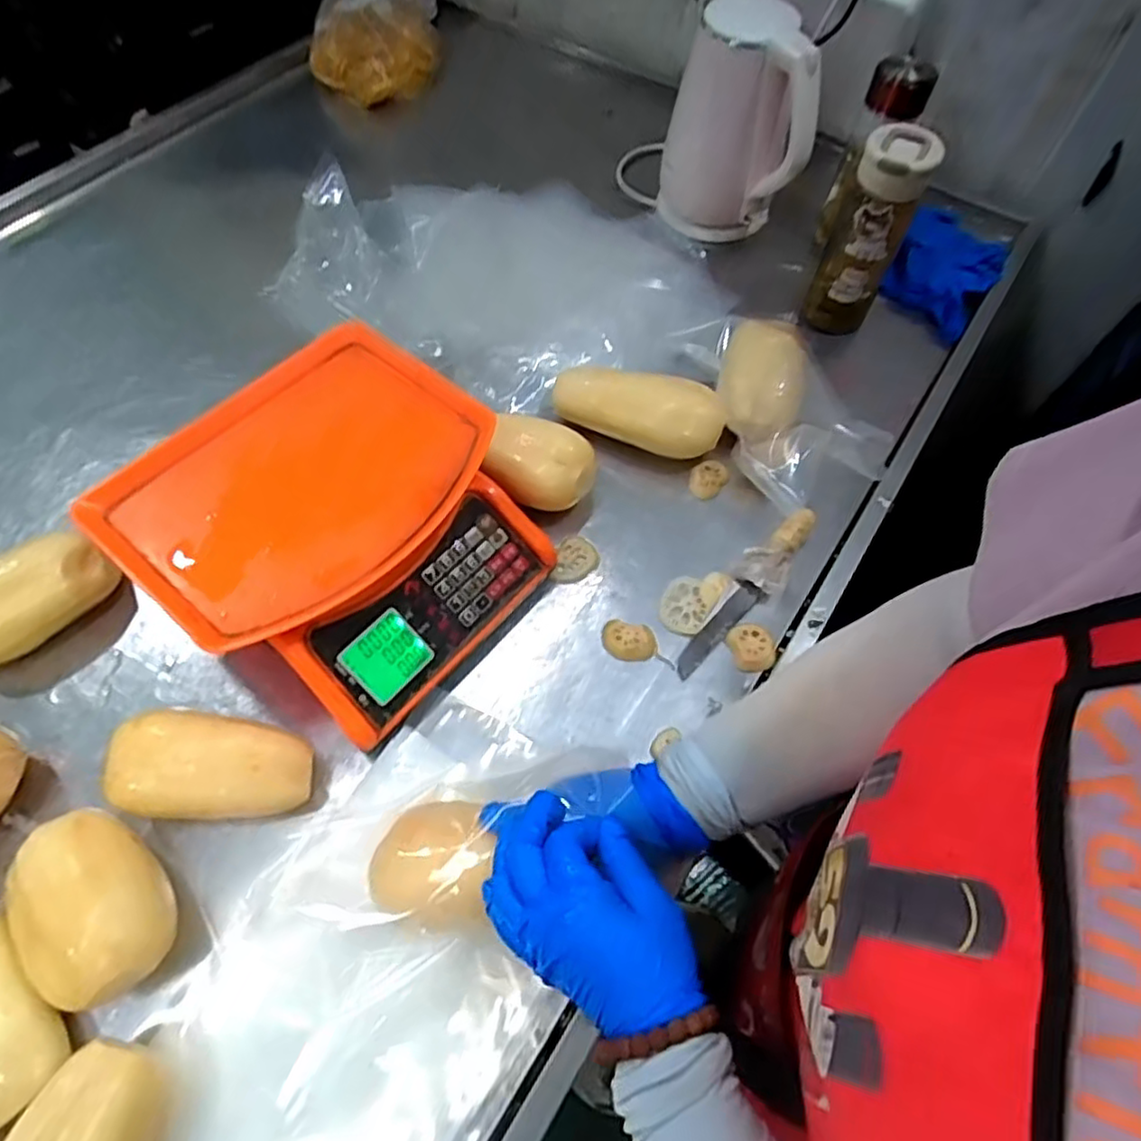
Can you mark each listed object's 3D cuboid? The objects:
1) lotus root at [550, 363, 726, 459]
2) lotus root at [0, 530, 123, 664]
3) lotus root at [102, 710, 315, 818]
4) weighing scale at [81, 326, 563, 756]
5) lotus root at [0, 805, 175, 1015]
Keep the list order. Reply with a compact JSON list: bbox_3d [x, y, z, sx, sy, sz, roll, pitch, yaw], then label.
[{"bbox_3d":[0.067,-0.168,0.682,0.176,0.056,0.059,20,63,10],"label":"lotus root"},{"bbox_3d":[-0.459,0.026,0.580,0.063,0.059,0.127,37,67,18],"label":"lotus root"},{"bbox_3d":[-0.267,0.149,0.514,0.140,0.067,0.077,3,61,1],"label":"lotus root"},{"bbox_3d":[-0.189,-0.037,0.584,0.278,0.121,0.280,37,66,17],"label":"weighing scale"},{"bbox_3d":[-0.327,0.233,0.472,0.083,0.066,0.127,-29,66,-17],"label":"lotus root"}]

